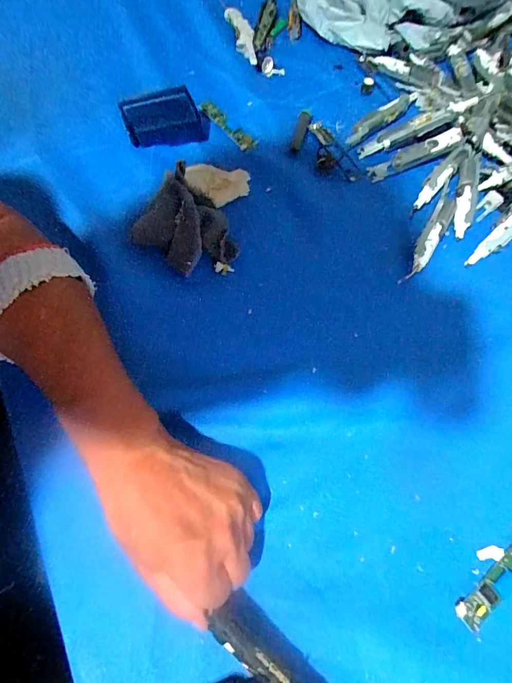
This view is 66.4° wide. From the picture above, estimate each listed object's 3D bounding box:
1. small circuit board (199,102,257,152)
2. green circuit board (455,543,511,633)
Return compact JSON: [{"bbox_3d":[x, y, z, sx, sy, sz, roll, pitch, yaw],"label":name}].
[{"bbox_3d":[-0.034,-0.258,0.467,0.018,0.007,0.094,-35,73,-16],"label":"small circuit board"},{"bbox_3d":[0.181,0.166,0.282,0.095,0.004,0.018,-35,73,-16],"label":"green circuit board"}]

